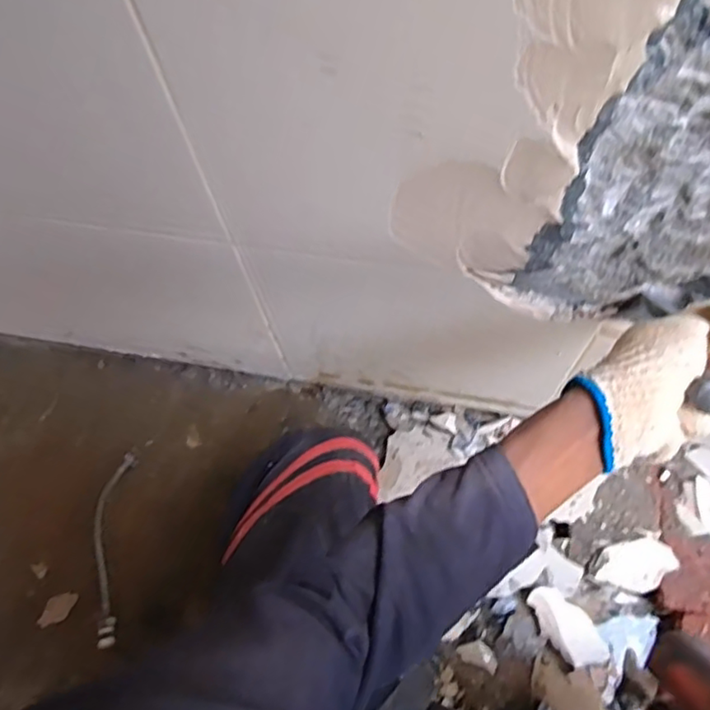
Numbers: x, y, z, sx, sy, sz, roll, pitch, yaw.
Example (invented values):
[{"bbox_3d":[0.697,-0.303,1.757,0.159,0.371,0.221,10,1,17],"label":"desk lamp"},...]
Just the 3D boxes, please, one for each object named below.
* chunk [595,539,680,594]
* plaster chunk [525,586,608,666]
[{"bbox_3d":[0.337,0.250,0.743,0.084,0.017,0.062,14,69,9],"label":"chunk"},{"bbox_3d":[0.251,0.323,0.737,0.050,0.019,0.109,-41,84,-13],"label":"plaster chunk"}]

